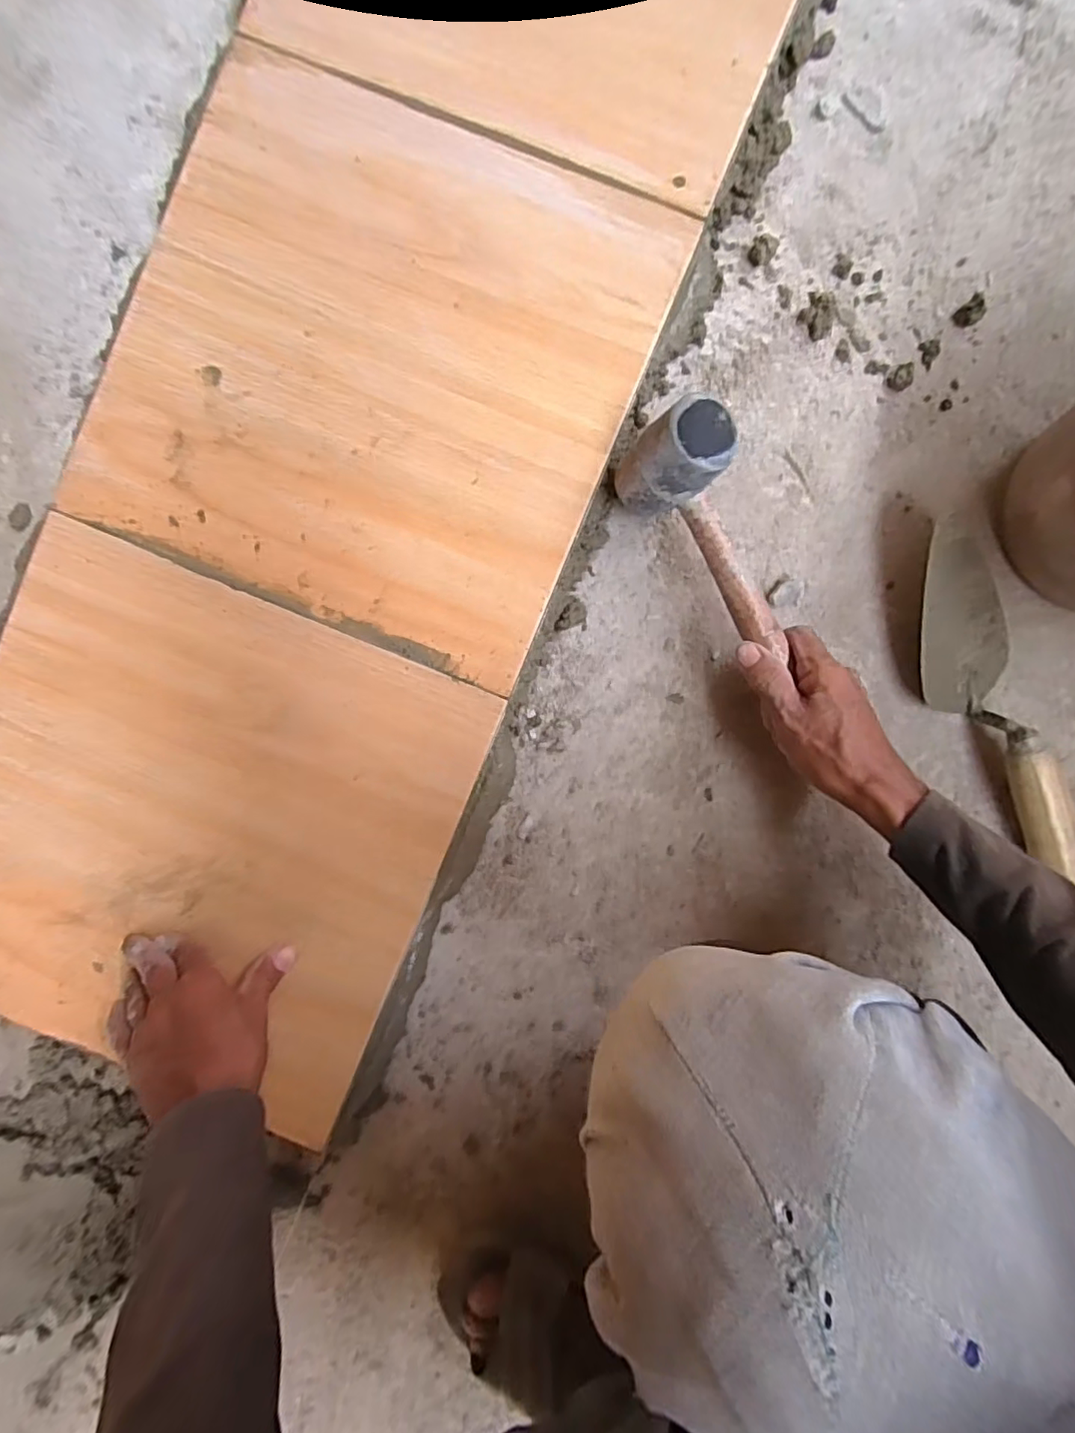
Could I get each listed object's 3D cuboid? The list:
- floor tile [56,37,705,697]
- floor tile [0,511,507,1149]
[{"bbox_3d":[-0.127,-0.278,0.461,0.393,0.007,0.389,22,91,0],"label":"floor tile"},{"bbox_3d":[-0.279,0.094,0.471,0.394,0.012,0.386,22,93,-1],"label":"floor tile"}]

